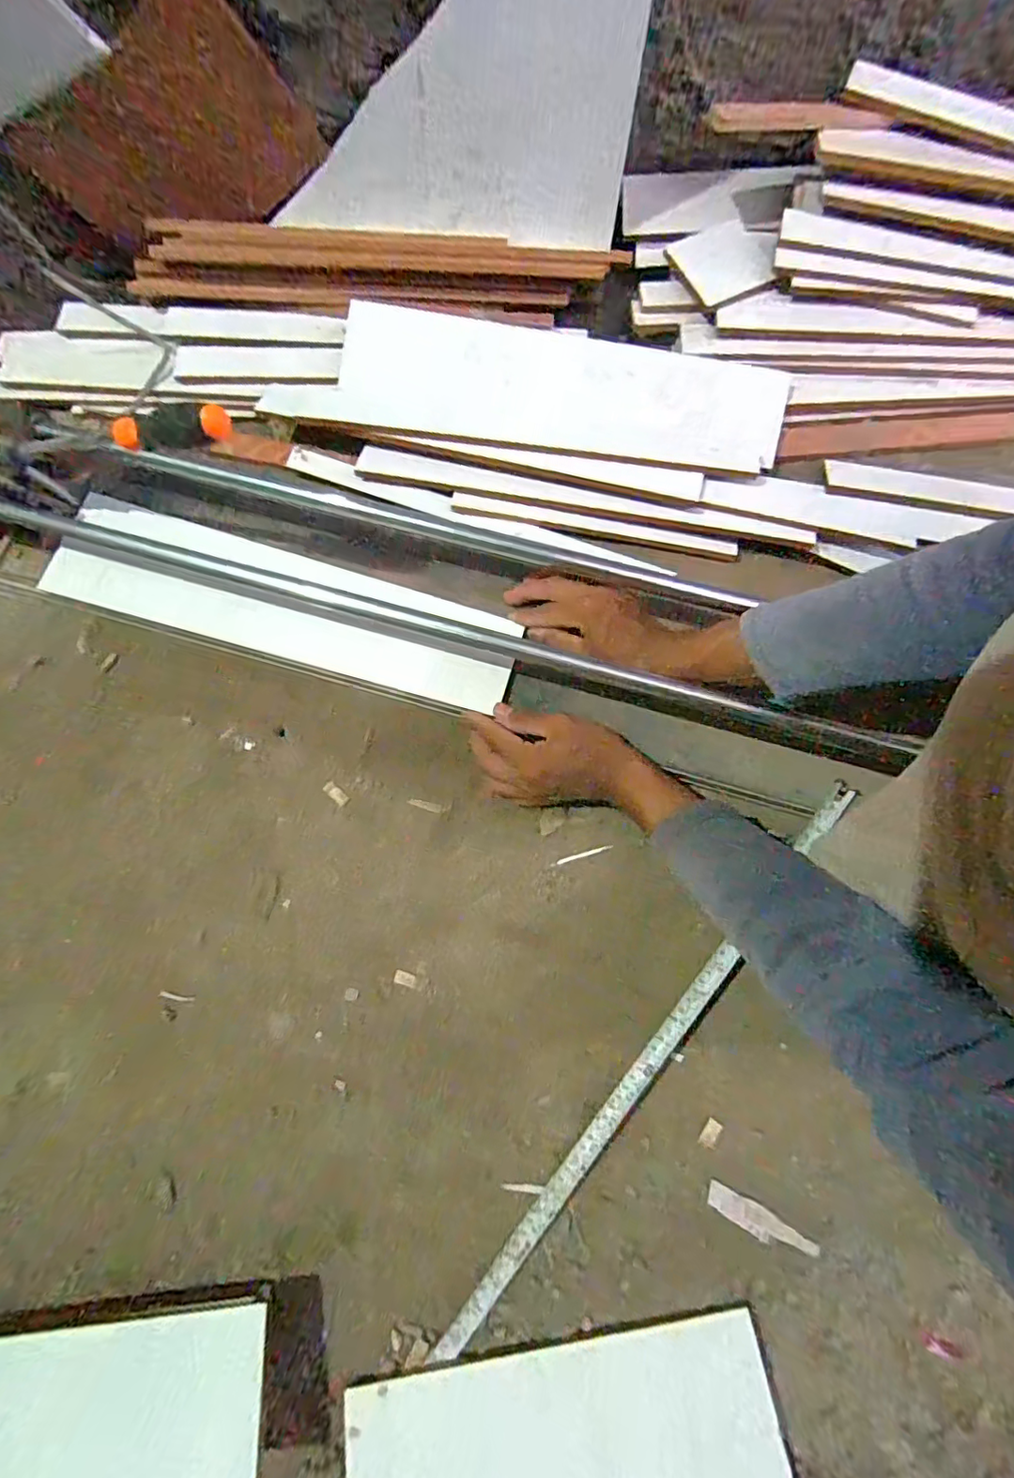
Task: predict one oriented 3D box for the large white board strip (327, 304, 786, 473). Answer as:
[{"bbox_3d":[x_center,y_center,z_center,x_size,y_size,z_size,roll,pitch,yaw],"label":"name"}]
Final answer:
[{"bbox_3d":[0.065,-0.402,0.643,0.505,0.011,0.117,8,119,-1],"label":"large white board strip"}]

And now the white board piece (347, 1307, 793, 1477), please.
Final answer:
[{"bbox_3d":[0.041,0.501,0.395,0.303,0.012,0.096,-7,56,-4],"label":"white board piece"}]

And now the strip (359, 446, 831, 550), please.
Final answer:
[{"bbox_3d":[0.075,-0.261,0.595,0.490,0.008,0.031,12,109,5],"label":"strip"}]

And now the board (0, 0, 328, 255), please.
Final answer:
[{"bbox_3d":[-0.356,-0.635,0.594,0.268,0.171,0.022,-20,75,20],"label":"board"}]

